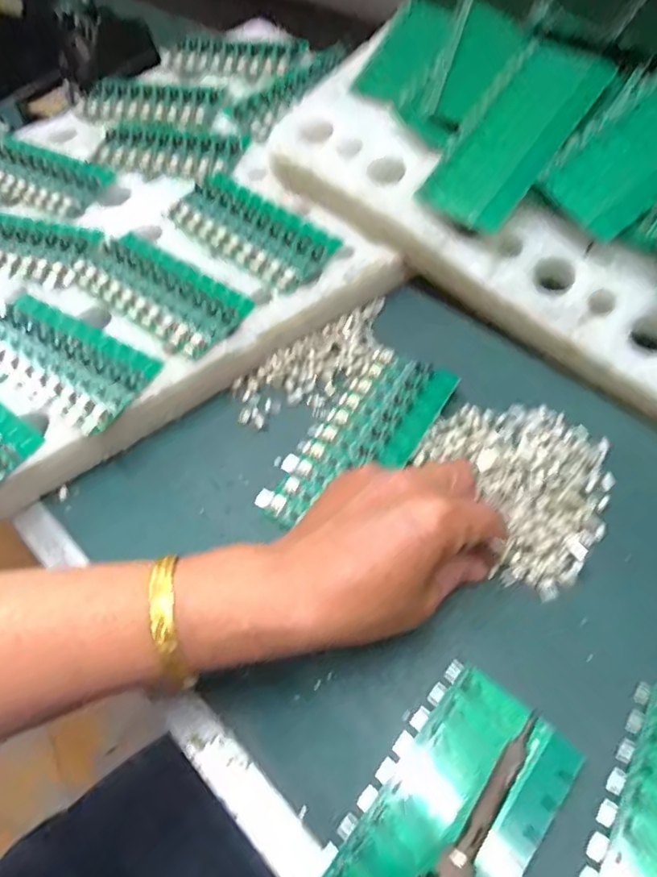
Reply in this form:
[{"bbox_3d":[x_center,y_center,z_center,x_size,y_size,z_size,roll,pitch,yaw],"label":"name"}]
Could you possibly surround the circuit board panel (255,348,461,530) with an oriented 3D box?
[{"bbox_3d":[0.019,0.002,0.355,0.061,0.005,0.139,31,69,27],"label":"circuit board panel"}]

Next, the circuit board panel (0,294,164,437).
[{"bbox_3d":[-0.179,-0.054,0.376,0.132,0.009,0.061,28,65,18],"label":"circuit board panel"}]

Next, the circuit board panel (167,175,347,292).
[{"bbox_3d":[-0.057,-0.157,0.428,0.137,0.009,0.062,36,68,21],"label":"circuit board panel"}]

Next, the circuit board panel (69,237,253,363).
[{"bbox_3d":[-0.121,-0.109,0.404,0.140,0.011,0.059,35,67,21],"label":"circuit board panel"}]

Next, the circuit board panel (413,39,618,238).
[{"bbox_3d":[0.124,-0.201,0.380,0.067,0.012,0.136,36,86,24],"label":"circuit board panel"}]

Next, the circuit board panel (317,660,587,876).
[{"bbox_3d":[0.046,0.172,0.245,0.069,0.005,0.136,32,65,28],"label":"circuit board panel"}]

